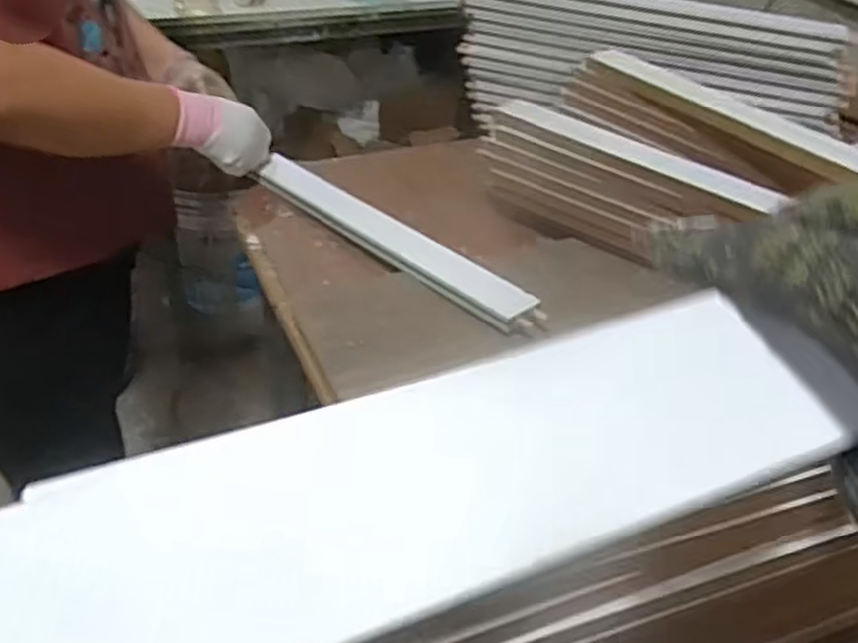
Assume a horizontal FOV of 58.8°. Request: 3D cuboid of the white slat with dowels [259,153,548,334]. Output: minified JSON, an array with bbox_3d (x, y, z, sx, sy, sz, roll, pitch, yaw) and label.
[{"bbox_3d":[-0.042,-0.089,0.808,0.393,0.022,0.046,33,47,32],"label":"white slat with dowels"}]

